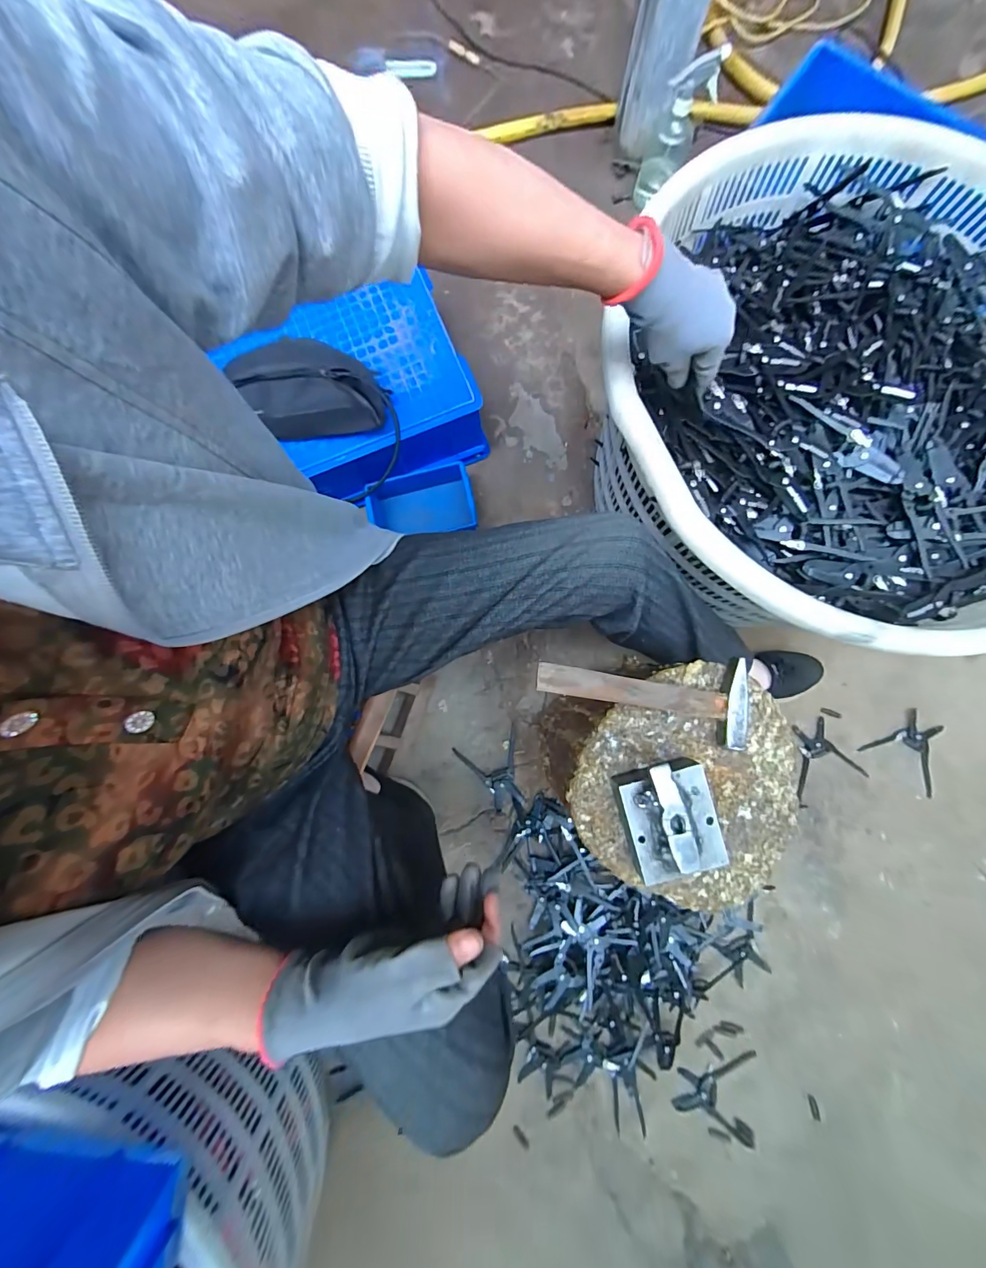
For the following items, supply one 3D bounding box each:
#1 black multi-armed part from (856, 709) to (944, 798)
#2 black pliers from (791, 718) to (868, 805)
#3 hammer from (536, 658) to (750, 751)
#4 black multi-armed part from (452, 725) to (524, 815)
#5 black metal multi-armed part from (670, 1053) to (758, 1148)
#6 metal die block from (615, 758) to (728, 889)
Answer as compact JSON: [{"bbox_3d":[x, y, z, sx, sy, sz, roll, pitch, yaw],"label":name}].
[{"bbox_3d":[0.746,0.200,0.736,0.137,0.006,0.123,38,84,5],"label":"black multi-armed part"},{"bbox_3d":[0.573,0.220,0.731,0.139,0.010,0.121,-23,83,-3],"label":"black pliers"},{"bbox_3d":[0.147,0.063,0.417,0.205,0.031,0.079,5,83,1],"label":"hammer"},{"bbox_3d":[0.006,0.240,0.717,0.108,0.017,0.123,-22,83,-3],"label":"black multi-armed part"},{"bbox_3d":[0.350,0.730,0.648,0.121,0.026,0.133,-3,83,0],"label":"black metal multi-armed part"},{"bbox_3d":[0.164,0.172,0.388,0.085,0.056,0.101,-14,83,-2],"label":"metal die block"}]

